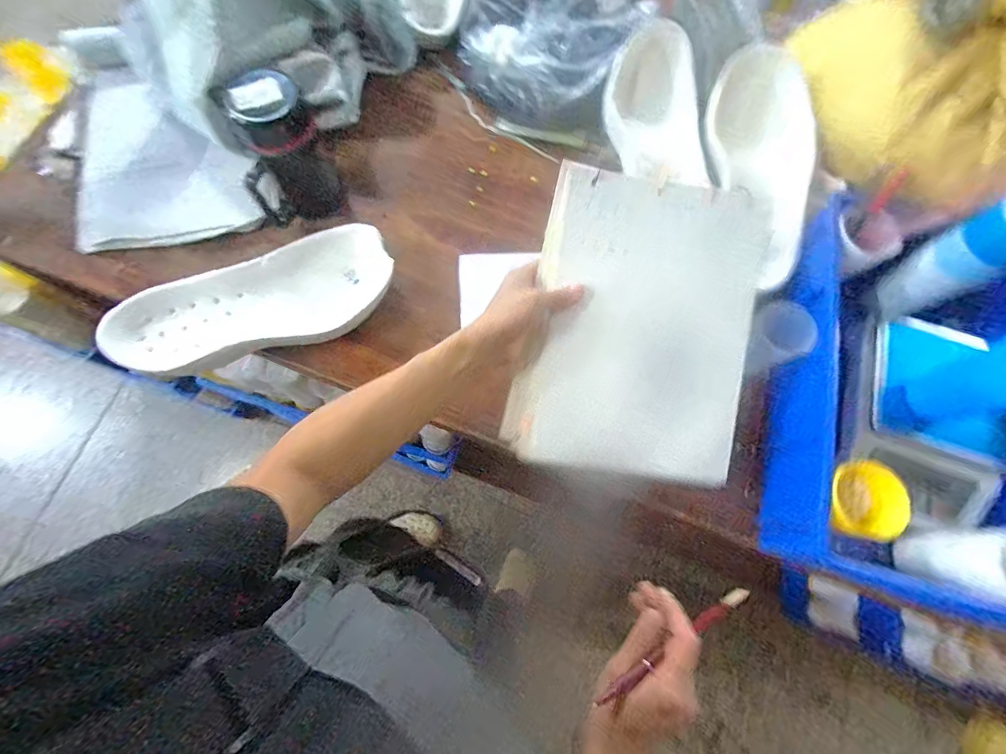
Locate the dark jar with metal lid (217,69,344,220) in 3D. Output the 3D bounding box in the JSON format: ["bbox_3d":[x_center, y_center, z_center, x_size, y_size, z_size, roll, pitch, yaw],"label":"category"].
[{"bbox_3d":[-0.245,-0.265,0.508,0.074,0.160,0.064,-26,76,-9],"label":"dark jar with metal lid"}]

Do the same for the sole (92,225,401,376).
[{"bbox_3d":[-0.271,-0.078,0.490,0.297,0.052,0.110,-26,76,-9],"label":"sole"}]

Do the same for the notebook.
[{"bbox_3d":[0.139,-0.045,0.452,0.230,0.021,0.296,9,97,-5],"label":"notebook"}]

